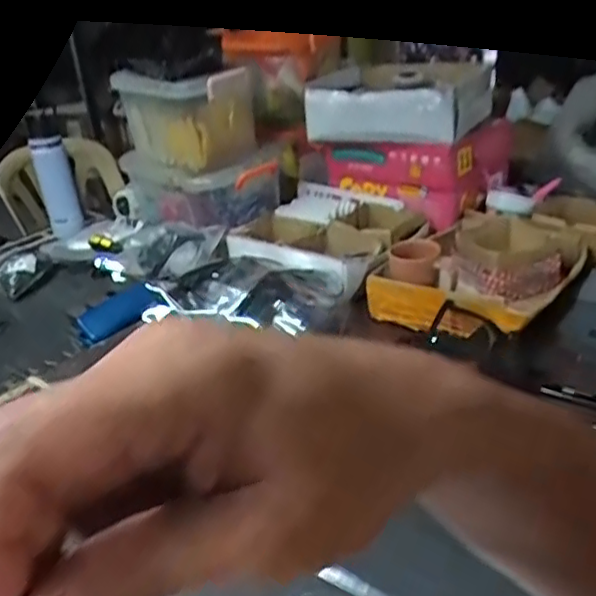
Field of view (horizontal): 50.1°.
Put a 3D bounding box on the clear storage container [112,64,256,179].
[{"bbox_3d":[-0.220,-0.364,1.332,0.244,0.213,0.175,14,33,33],"label":"clear storage container"}]

